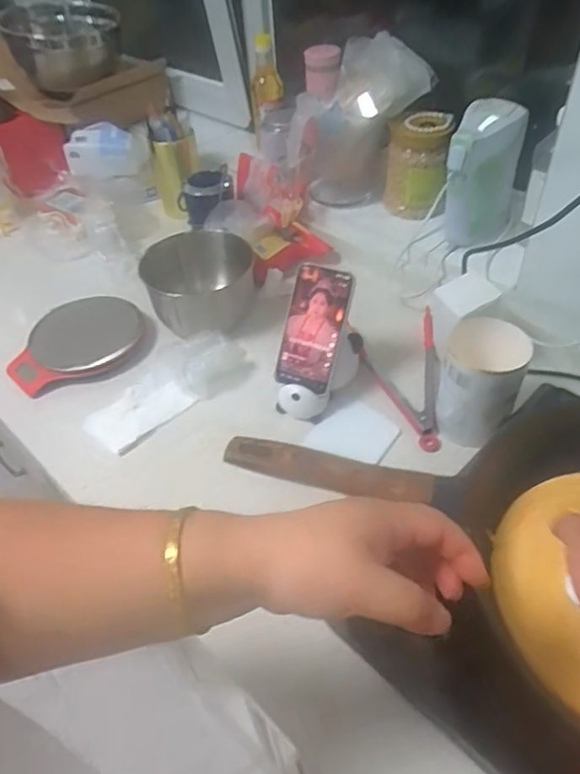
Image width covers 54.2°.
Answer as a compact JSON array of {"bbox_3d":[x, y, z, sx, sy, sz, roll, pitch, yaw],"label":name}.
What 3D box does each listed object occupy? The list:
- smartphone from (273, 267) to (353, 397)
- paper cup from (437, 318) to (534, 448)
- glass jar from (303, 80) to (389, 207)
[{"bbox_3d":[0.030,-0.073,0.708,0.071,0.151,0.009,16,14,13],"label":"smartphone"},{"bbox_3d":[0.218,-0.004,0.654,0.089,0.133,0.080,15,49,18],"label":"paper cup"},{"bbox_3d":[0.097,-0.397,0.956,0.121,0.191,0.121,-2,46,2],"label":"glass jar"}]

